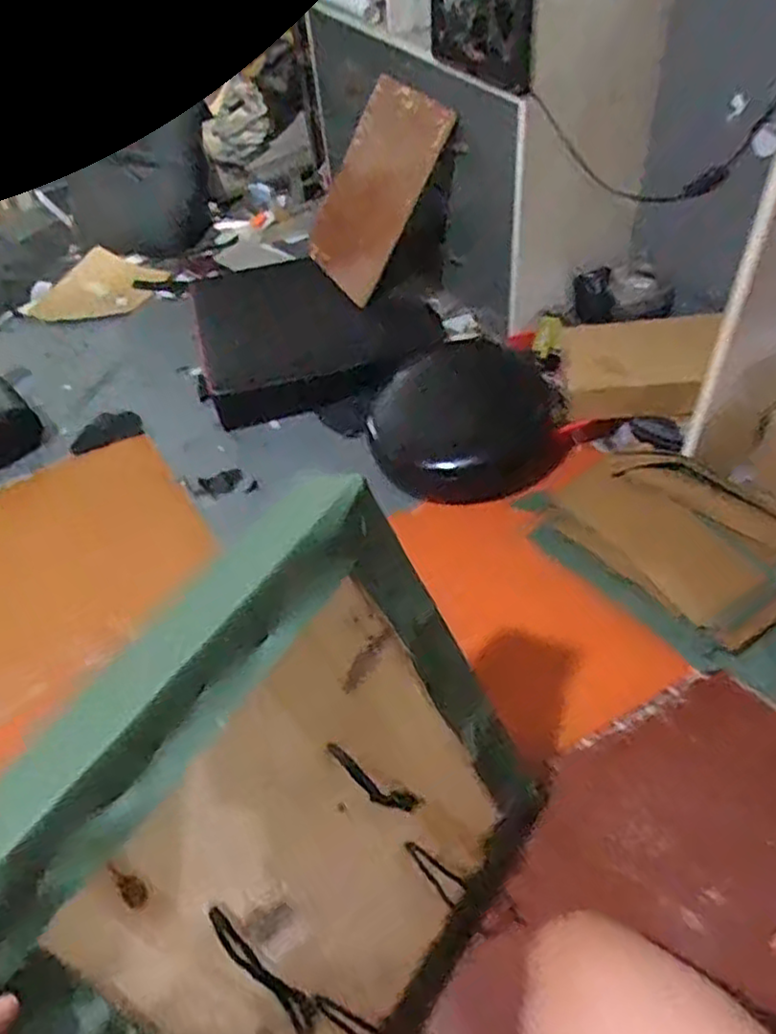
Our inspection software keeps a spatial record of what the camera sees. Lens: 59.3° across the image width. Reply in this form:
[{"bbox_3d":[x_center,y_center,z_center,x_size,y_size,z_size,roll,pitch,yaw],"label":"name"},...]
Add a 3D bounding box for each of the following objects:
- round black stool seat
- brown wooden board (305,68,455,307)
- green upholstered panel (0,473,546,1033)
[{"bbox_3d":[0.172,-0.202,1.352,0.362,0.076,0.406,23,55,23],"label":"round black stool seat"},{"bbox_3d":[-0.032,-0.717,1.497,0.024,0.416,0.270,-6,49,-46],"label":"brown wooden board"},{"bbox_3d":[-0.082,0.317,0.625,0.089,0.527,0.513,4,46,46],"label":"green upholstered panel"}]

